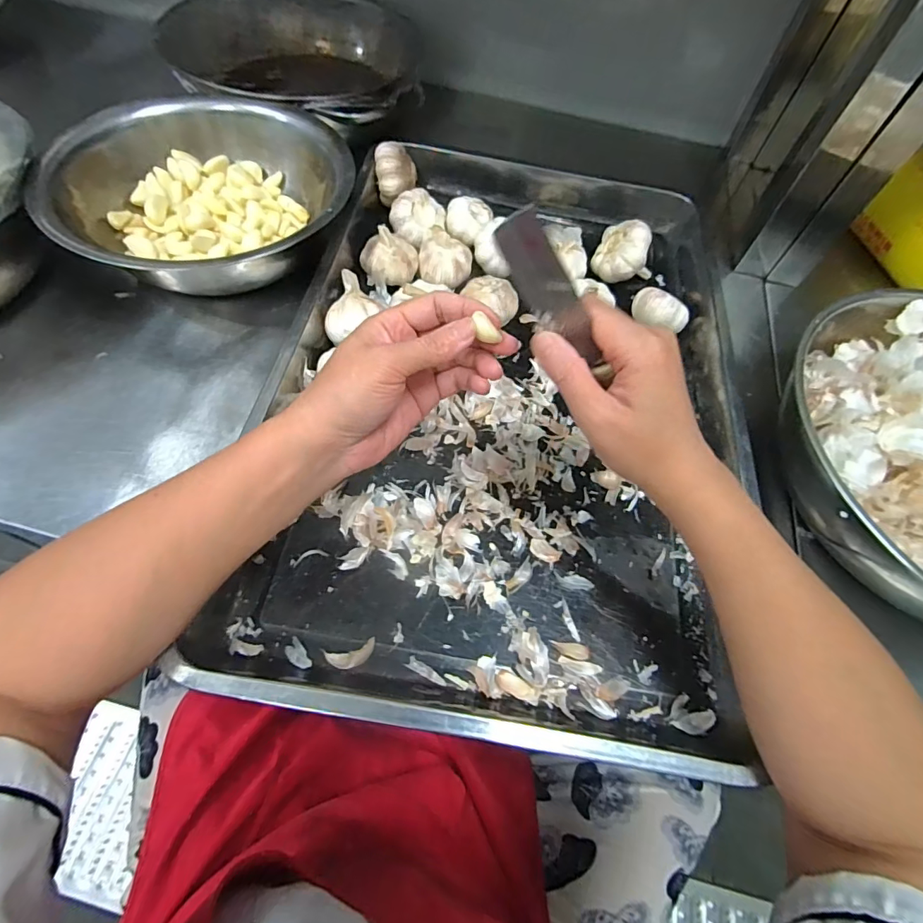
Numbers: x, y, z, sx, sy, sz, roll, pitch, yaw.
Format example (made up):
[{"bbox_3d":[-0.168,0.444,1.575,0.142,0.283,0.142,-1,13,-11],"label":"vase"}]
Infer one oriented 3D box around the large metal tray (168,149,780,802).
[{"bbox_3d":[0.052,-0.069,0.419,0.401,0.067,0.554,11,60,1],"label":"large metal tray"}]

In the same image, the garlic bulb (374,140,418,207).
[{"bbox_3d":[-0.072,-0.319,0.508,0.046,0.040,0.055,-3,61,-7],"label":"garlic bulb"}]

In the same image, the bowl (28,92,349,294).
[{"bbox_3d":[-0.245,-0.261,0.455,0.270,0.078,0.223,-7,62,-9],"label":"bowl"}]

